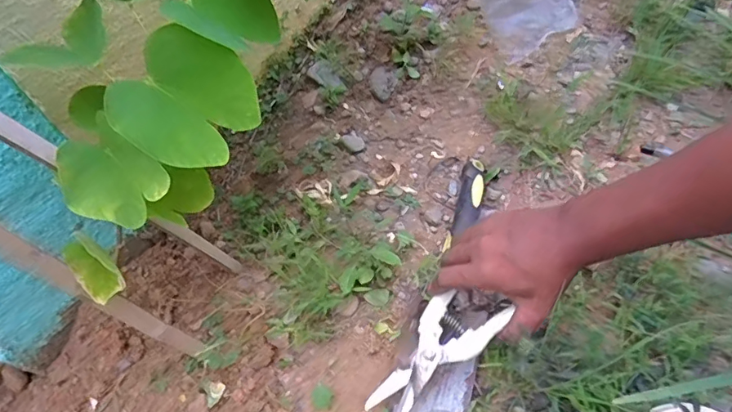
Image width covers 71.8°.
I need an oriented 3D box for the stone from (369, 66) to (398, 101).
[{"bbox_3d":[0.021,-0.151,0.614,0.032,0.012,0.040,26,67,14],"label":"stone"}]

